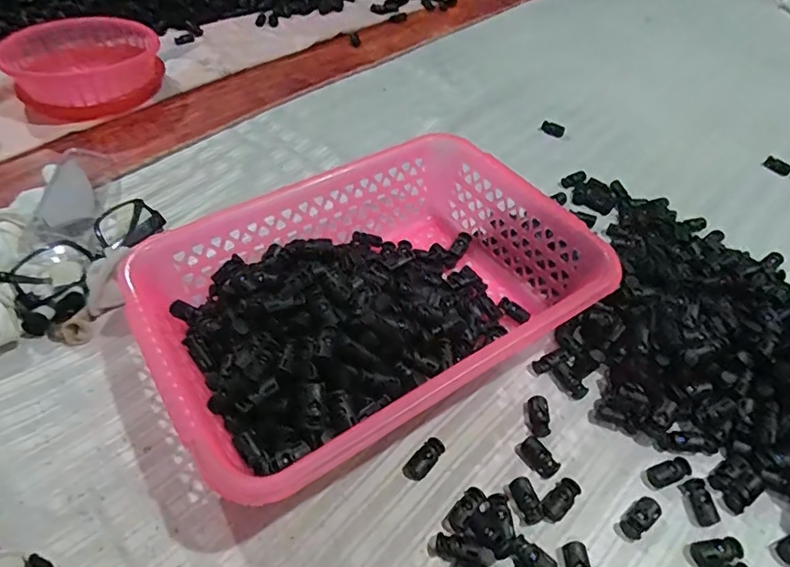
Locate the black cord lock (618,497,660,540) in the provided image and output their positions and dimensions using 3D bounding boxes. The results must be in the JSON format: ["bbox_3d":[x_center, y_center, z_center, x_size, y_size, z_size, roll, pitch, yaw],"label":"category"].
[{"bbox_3d":[0.150,0.142,0.315,0.027,0.009,0.014,-28,53,-25],"label":"black cord lock"}]

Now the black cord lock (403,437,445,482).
[{"bbox_3d":[0.020,0.115,0.338,0.015,0.007,0.031,35,55,28],"label":"black cord lock"}]

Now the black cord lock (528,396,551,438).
[{"bbox_3d":[0.100,0.092,0.357,0.014,0.009,0.027,1,46,0],"label":"black cord lock"}]

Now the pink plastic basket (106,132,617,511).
[{"bbox_3d":[-0.018,0.010,0.380,0.291,0.081,0.208,-25,52,-23],"label":"pink plastic basket"}]

